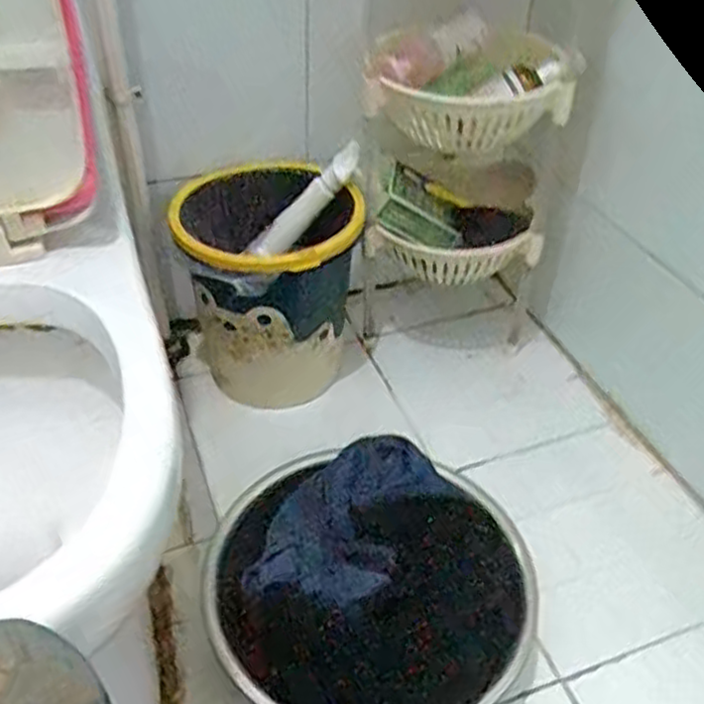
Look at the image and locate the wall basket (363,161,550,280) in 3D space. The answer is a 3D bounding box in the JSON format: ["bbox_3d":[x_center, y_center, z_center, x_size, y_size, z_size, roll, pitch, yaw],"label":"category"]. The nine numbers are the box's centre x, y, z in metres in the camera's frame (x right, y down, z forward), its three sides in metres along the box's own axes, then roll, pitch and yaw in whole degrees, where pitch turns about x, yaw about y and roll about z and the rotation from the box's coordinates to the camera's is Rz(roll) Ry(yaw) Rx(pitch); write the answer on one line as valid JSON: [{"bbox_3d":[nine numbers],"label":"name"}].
[{"bbox_3d":[0.146,-0.189,1.077,0.244,0.116,0.148,4,41,1],"label":"wall basket"}]

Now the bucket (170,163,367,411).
[{"bbox_3d":[-0.114,-0.084,1.069,0.242,0.281,0.244,1,41,-3],"label":"bucket"}]

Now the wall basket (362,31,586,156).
[{"bbox_3d":[0.142,-0.317,0.937,0.263,0.108,0.147,6,41,3],"label":"wall basket"}]

